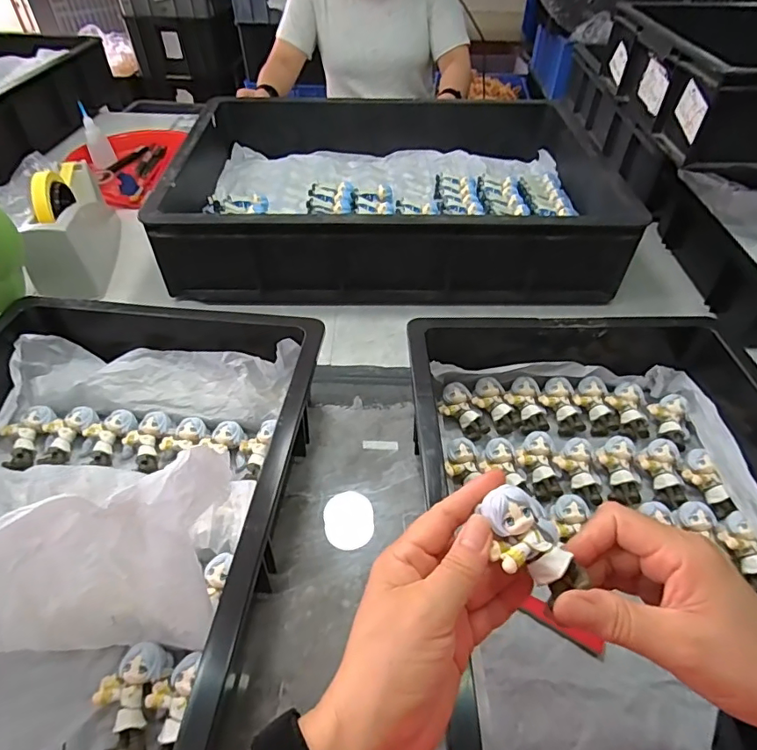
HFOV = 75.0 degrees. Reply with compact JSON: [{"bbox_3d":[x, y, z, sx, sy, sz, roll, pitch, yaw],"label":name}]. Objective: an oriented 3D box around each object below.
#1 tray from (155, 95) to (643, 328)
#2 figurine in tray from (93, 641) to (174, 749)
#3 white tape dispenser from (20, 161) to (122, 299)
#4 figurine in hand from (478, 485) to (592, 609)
[{"bbox_3d":[0.011,-0.264,0.733,0.571,0.136,0.395,0,46,-1],"label":"tray"},{"bbox_3d":[-0.163,0.211,0.322,0.037,0.023,0.060,2,46,1],"label":"figurine in tray"},{"bbox_3d":[-0.414,-0.205,0.663,0.075,0.117,0.221,-8,47,-9],"label":"white tape dispenser"},{"bbox_3d":[0.076,0.088,0.257,0.031,0.029,0.056,-31,78,-12],"label":"figurine in hand"}]

